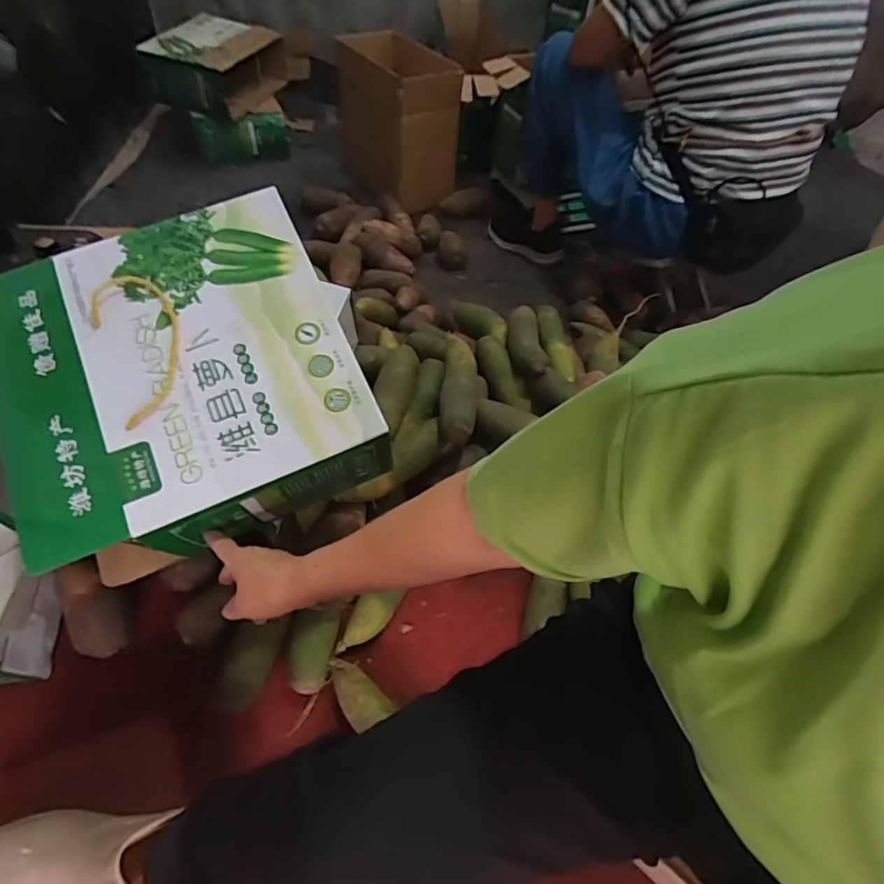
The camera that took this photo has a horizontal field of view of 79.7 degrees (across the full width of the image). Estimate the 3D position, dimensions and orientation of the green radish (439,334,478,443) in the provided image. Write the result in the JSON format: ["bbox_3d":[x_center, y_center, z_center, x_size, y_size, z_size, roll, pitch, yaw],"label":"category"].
[{"bbox_3d":[0.029,-0.088,0.840,0.059,0.060,0.214,6,52,0],"label":"green radish"}]

